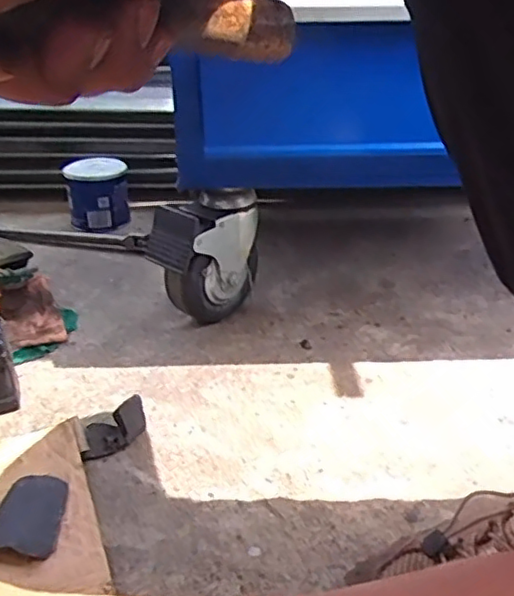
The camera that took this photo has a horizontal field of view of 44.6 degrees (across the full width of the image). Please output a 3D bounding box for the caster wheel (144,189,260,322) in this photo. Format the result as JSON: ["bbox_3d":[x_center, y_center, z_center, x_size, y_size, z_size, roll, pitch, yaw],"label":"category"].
[{"bbox_3d":[-0.063,-0.042,0.750,0.068,0.156,0.125,22,35,36],"label":"caster wheel"}]

